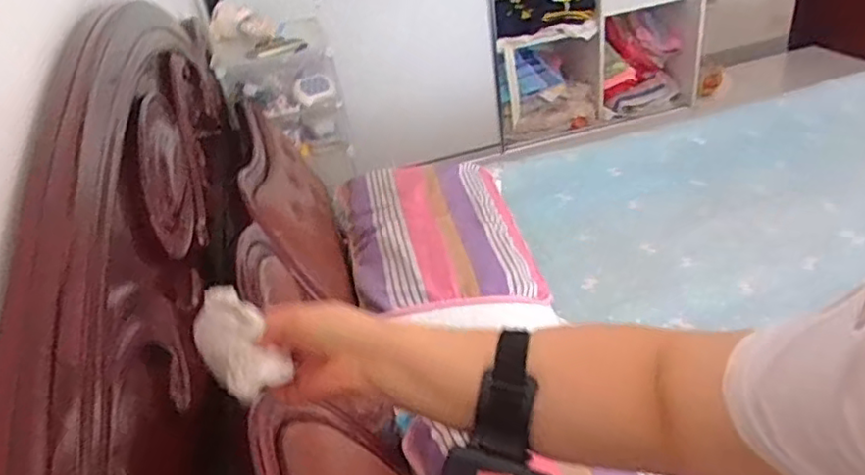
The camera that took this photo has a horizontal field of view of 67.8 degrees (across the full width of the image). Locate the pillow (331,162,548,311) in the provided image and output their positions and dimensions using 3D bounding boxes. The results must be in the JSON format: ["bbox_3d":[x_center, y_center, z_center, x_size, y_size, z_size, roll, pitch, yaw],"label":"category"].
[{"bbox_3d":[0.007,-0.023,1.473,0.405,0.137,0.594,-13,34,-7],"label":"pillow"}]

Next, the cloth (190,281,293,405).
[{"bbox_3d":[-0.148,0.079,0.488,0.050,0.047,0.087,-24,37,-22],"label":"cloth"}]

